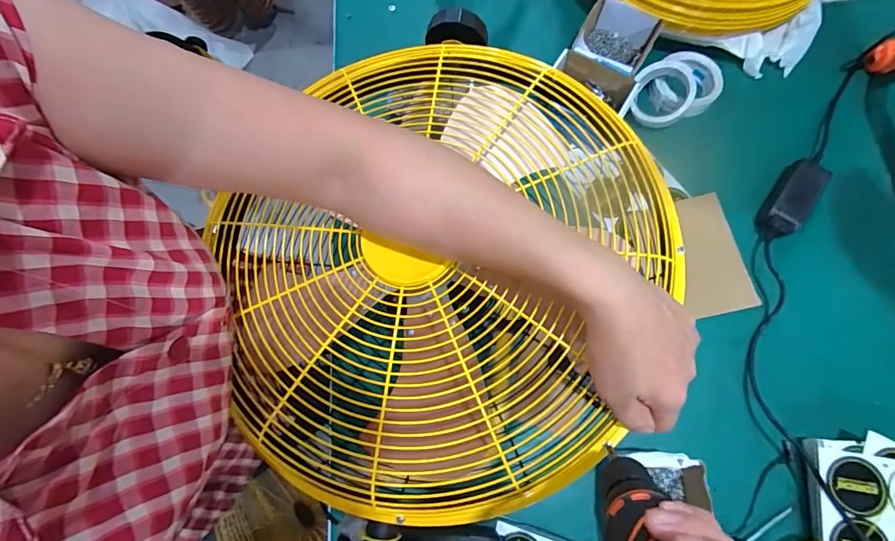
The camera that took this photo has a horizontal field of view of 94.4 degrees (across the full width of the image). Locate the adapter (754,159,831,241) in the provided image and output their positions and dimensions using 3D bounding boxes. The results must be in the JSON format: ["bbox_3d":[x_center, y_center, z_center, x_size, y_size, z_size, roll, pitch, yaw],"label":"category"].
[{"bbox_3d":[0.520,-0.106,0.626,0.052,0.028,0.129,31,94,8],"label":"adapter"}]

